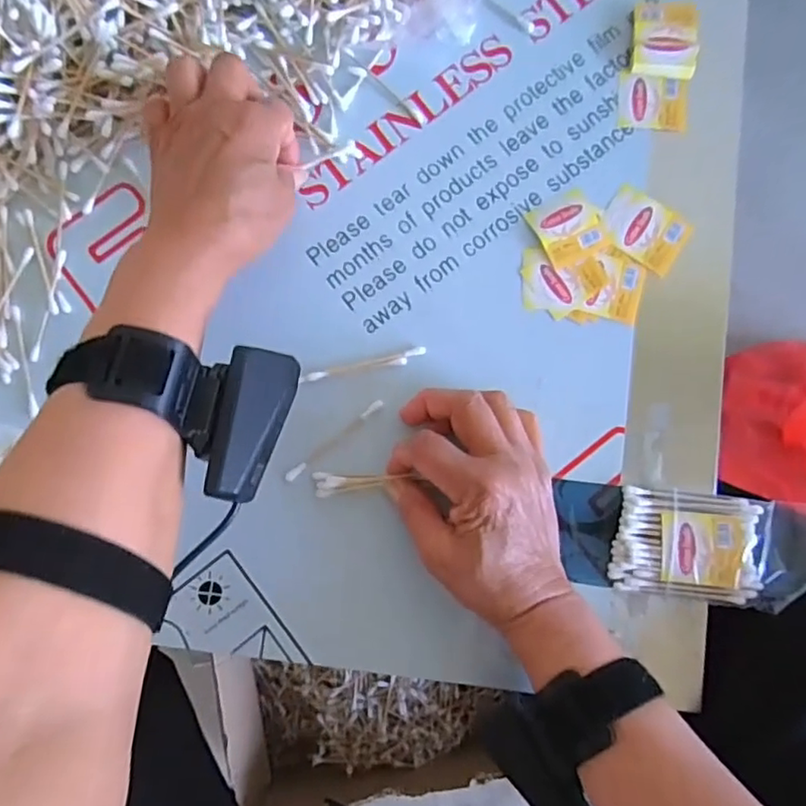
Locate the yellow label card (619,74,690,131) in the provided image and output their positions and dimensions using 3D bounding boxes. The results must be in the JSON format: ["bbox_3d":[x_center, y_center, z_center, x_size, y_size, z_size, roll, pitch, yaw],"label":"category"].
[{"bbox_3d":[0.163,-0.195,0.393,0.044,0.004,0.036,5,85,0],"label":"yellow label card"}]

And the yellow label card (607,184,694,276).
[{"bbox_3d":[0.152,-0.109,0.382,0.051,0.004,0.040,33,86,2],"label":"yellow label card"}]

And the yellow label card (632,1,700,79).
[{"bbox_3d":[0.170,-0.236,0.394,0.041,0.011,0.049,4,85,0],"label":"yellow label card"}]

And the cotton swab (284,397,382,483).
[{"bbox_3d":[-0.041,0.022,0.367,0.073,0.004,0.006,-39,86,-4],"label":"cotton swab"}]

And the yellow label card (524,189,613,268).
[{"bbox_3d":[0.105,-0.110,0.383,0.039,0.005,0.043,-27,86,-3],"label":"yellow label card"}]

